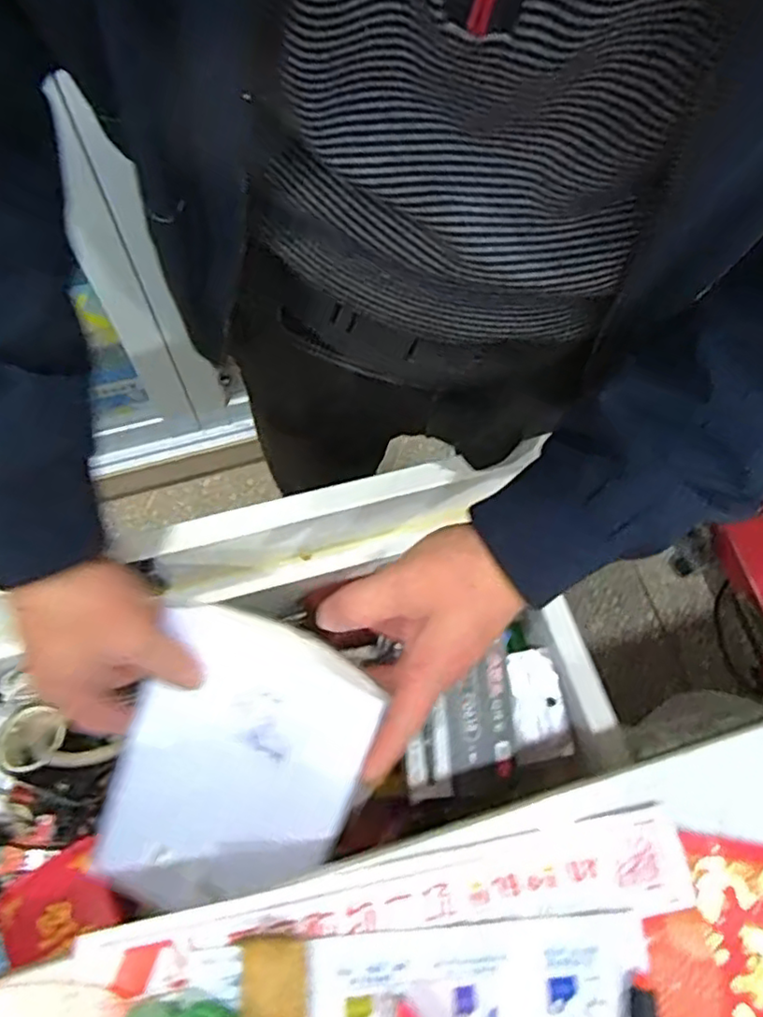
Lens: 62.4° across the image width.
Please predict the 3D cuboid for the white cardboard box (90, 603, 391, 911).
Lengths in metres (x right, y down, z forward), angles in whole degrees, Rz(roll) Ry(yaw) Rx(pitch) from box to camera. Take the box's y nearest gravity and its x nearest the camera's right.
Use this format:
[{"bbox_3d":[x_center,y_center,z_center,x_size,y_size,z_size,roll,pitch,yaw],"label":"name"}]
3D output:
[{"bbox_3d":[-0.092,0.166,0.380,0.140,0.017,0.195,22,96,15],"label":"white cardboard box"}]

